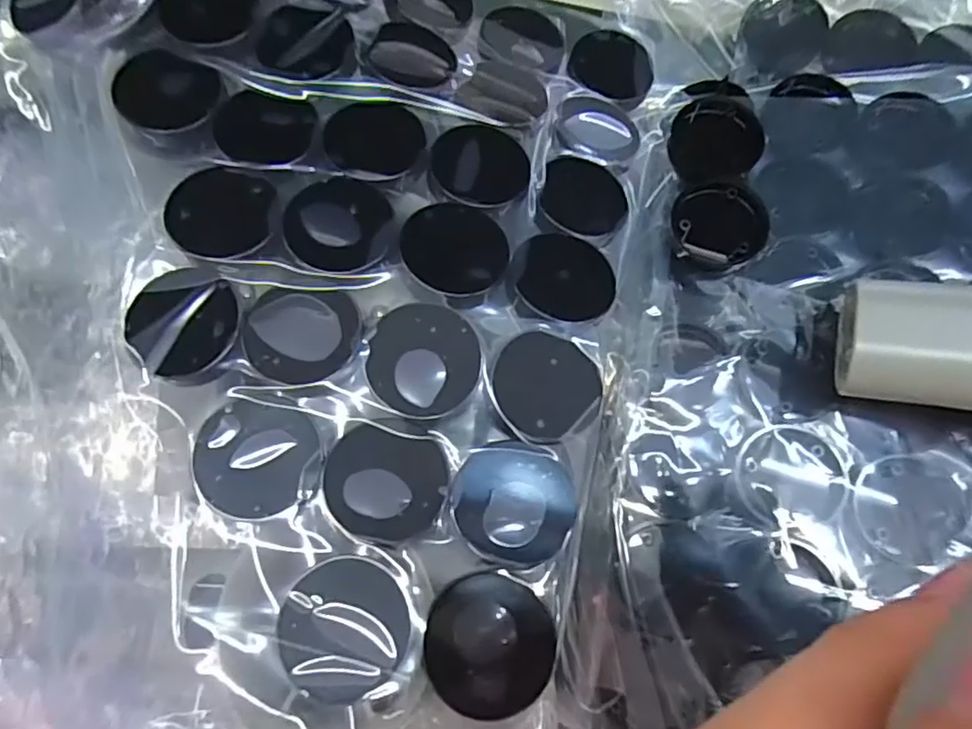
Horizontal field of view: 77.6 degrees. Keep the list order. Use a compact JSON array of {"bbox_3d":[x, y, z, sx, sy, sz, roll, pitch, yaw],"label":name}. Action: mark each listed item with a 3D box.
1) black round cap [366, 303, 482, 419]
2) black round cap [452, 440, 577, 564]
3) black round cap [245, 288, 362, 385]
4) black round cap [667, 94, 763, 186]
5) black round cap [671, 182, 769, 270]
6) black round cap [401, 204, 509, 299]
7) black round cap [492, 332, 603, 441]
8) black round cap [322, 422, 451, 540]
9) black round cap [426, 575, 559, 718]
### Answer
[{"bbox_3d":[-0.015,-0.001,0.152,0.027,0.004,0.028,-1,71,2],"label":"black round cap"},{"bbox_3d":[0.007,0.033,0.146,0.028,0.004,0.028,-1,71,2],"label":"black round cap"},{"bbox_3d":[-0.047,-0.008,0.153,0.029,0.004,0.025,1,71,3],"label":"black round cap"},{"bbox_3d":[0.077,-0.075,0.204,0.030,0.009,0.030,-1,71,2],"label":"black round cap"},{"bbox_3d":[0.075,-0.045,0.196,0.029,0.009,0.026,32,75,12],"label":"black round cap"},{"bbox_3d":[-0.008,-0.032,0.163,0.027,0.004,0.028,-1,71,2],"label":"black round cap"},{"bbox_3d":[0.016,0.005,0.156,0.026,0.007,0.027,-1,71,2],"label":"black round cap"},{"bbox_3d":[-0.024,0.028,0.144,0.029,0.004,0.025,13,72,7],"label":"black round cap"},{"bbox_3d":[0.001,0.061,0.133,0.027,0.004,0.028,-1,71,2],"label":"black round cap"}]

